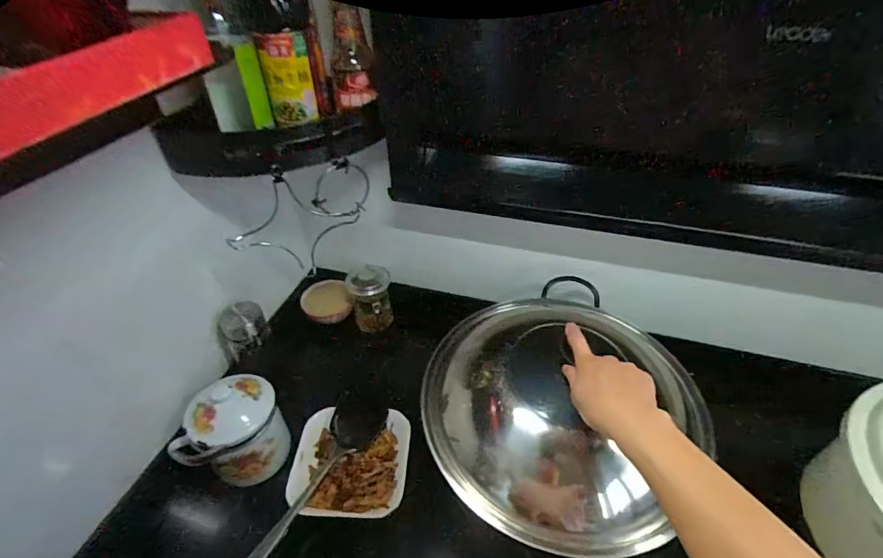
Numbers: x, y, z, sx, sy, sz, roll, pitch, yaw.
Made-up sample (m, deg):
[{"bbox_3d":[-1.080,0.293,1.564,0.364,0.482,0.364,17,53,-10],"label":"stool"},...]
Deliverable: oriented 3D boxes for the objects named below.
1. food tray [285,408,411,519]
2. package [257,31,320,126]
[{"bbox_3d":[-0.144,0.296,0.702,0.179,0.044,0.168,-1,41,2],"label":"food tray"},{"bbox_3d":[-0.196,-0.258,0.571,0.057,0.108,0.018,-14,43,-13],"label":"package"}]

